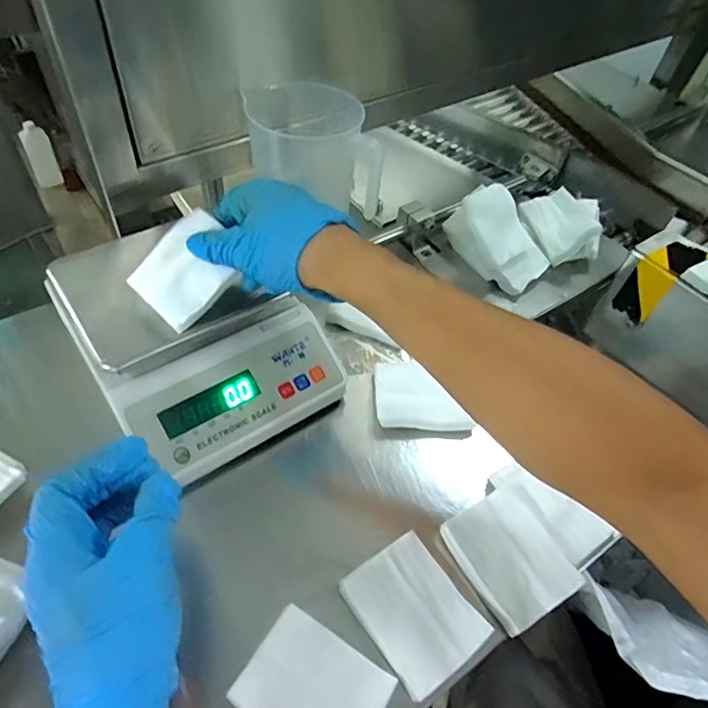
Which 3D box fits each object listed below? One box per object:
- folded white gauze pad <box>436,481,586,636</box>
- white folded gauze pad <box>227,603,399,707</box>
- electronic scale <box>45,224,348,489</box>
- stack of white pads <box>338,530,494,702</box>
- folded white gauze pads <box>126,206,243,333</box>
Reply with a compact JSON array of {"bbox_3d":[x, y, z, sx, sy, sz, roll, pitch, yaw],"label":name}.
[{"bbox_3d":[0.123,0.158,0.416,0.071,0.019,0.091,-23,57,-23],"label":"folded white gauze pad"},{"bbox_3d":[-0.026,0.220,0.349,0.089,0.013,0.069,28,54,16],"label":"white folded gauze pad"},{"bbox_3d":[-0.145,-0.023,0.488,0.192,0.069,0.241,-30,60,-26],"label":"electronic scale"},{"bbox_3d":[0.044,0.185,0.384,0.071,0.009,0.090,-28,59,-25],"label":"stack of white pads"},{"bbox_3d":[-0.139,-0.072,0.447,0.072,0.011,0.089,38,82,11],"label":"folded white gauze pads"}]

